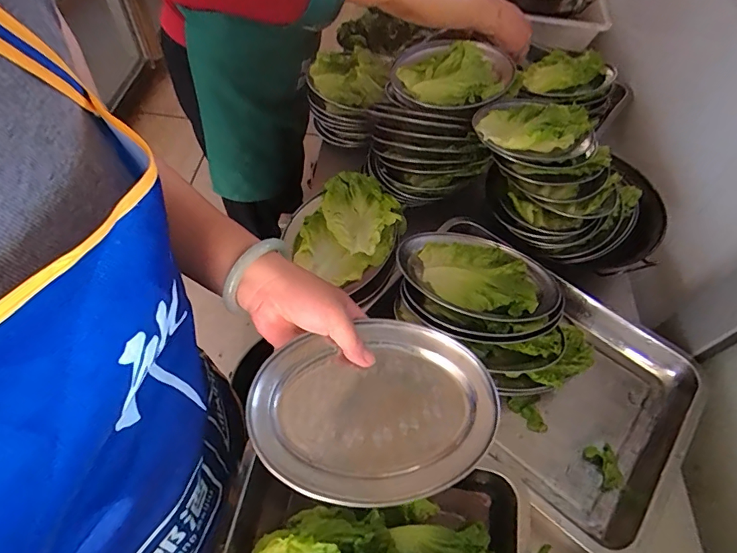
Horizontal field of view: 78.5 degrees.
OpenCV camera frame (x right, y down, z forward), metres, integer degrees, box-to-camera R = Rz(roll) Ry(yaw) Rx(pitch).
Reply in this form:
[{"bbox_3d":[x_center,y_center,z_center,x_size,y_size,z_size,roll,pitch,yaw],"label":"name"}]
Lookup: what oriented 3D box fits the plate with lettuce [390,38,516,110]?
[{"bbox_3d":[0.131,-0.318,0.702,0.164,0.034,0.169,2,57,-3],"label":"plate with lettuce"}]

